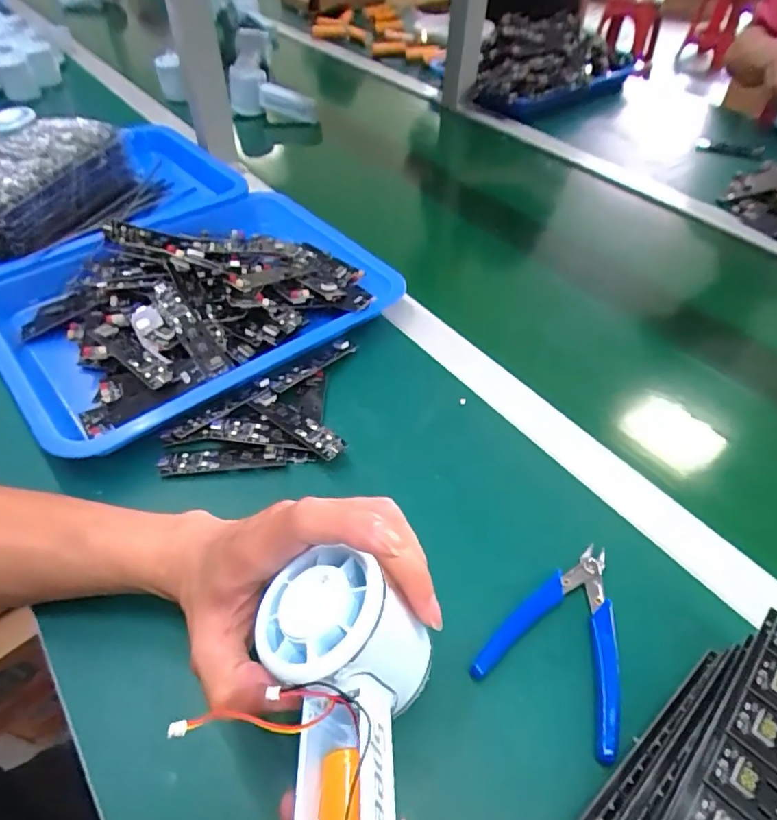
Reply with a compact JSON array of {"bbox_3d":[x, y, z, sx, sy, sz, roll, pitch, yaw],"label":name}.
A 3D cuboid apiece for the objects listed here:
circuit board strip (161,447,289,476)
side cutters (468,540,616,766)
[{"bbox_3d":[-0.124,0.036,0.397,0.092,0.006,0.019,-5,60,-3],"label":"circuit board strip"},{"bbox_3d":[0.111,0.132,0.319,0.082,0.007,0.109,26,52,20],"label":"side cutters"}]

